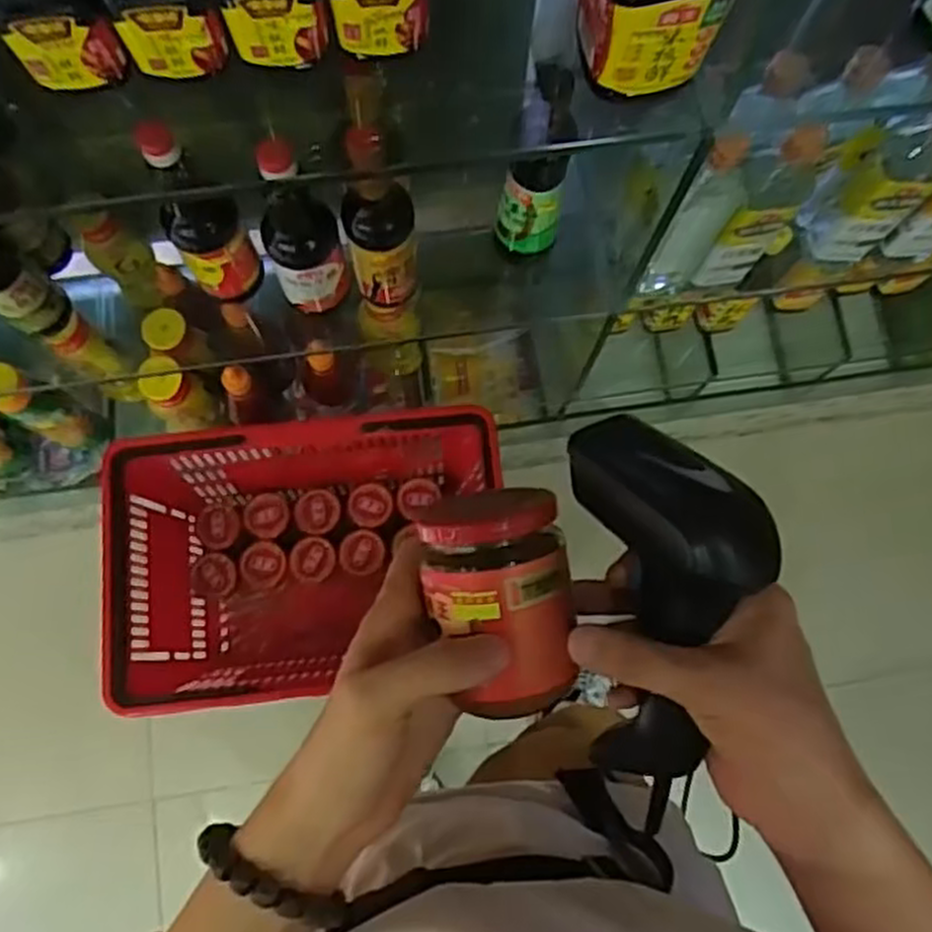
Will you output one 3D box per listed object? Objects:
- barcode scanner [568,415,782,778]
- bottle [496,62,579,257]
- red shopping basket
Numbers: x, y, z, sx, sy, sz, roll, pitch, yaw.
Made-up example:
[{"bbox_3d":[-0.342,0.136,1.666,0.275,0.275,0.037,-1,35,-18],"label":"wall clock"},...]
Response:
[{"bbox_3d":[0.091,0.067,0.357,0.076,0.056,0.178,-5,110,-3],"label":"barcode scanner"},{"bbox_3d":[0.067,-0.277,0.749,0.058,0.222,0.054,9,76,0],"label":"bottle"},{"bbox_3d":[-0.203,0.126,1.070,0.460,0.274,0.329,-6,77,-3],"label":"red shopping basket"}]

